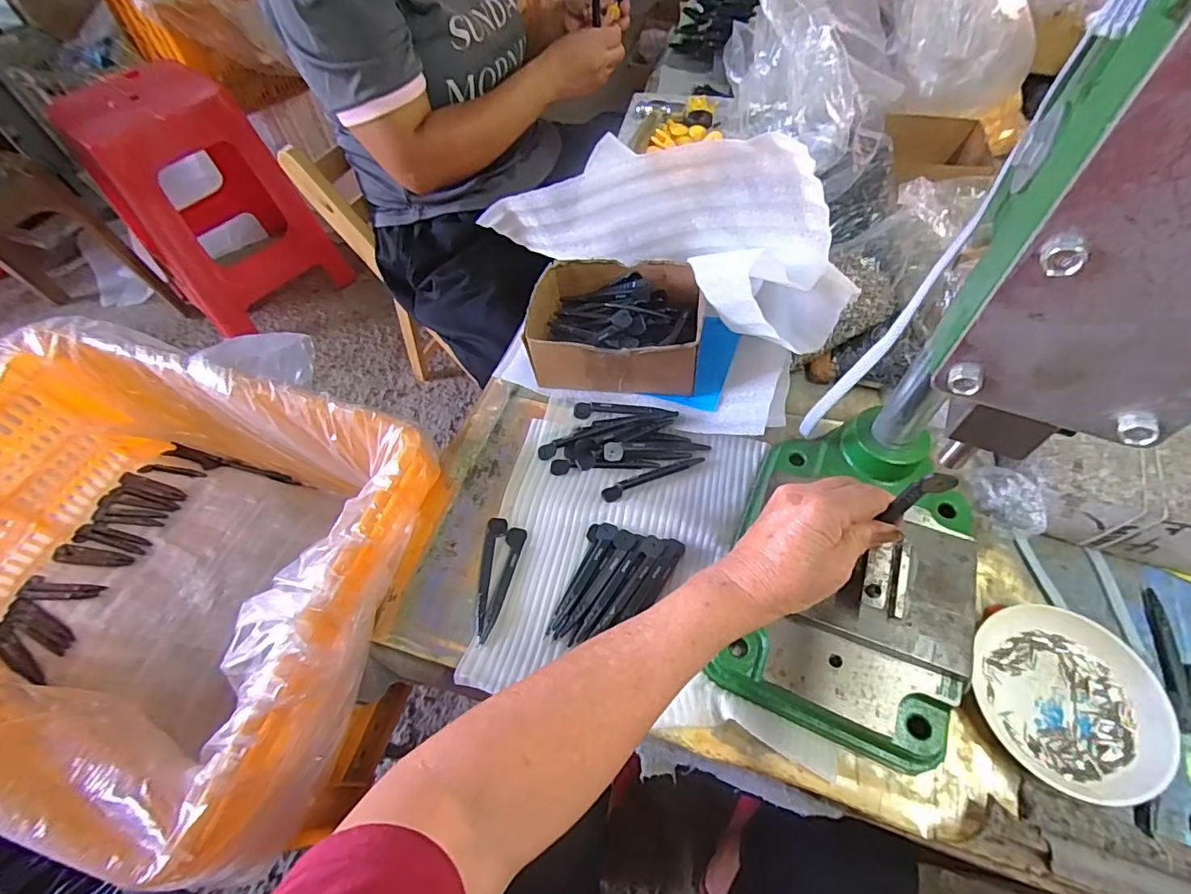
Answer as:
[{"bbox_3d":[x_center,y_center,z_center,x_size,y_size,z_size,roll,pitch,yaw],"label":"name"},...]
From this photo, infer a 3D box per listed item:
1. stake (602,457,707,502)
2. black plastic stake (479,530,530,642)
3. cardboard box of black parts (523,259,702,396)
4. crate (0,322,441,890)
[{"bbox_3d":[0.052,0.026,0.486,0.099,0.007,0.016,-24,58,-12],"label":"stake"},{"bbox_3d":[-0.075,0.110,0.435,0.016,0.008,0.098,7,57,9],"label":"black plastic stake"},{"bbox_3d":[0.020,-0.124,0.535,0.159,0.062,0.128,4,57,7],"label":"cardboard box of black parts"},{"bbox_3d":[-0.409,0.112,0.509,0.491,0.219,0.357,15,59,12],"label":"crate"}]

